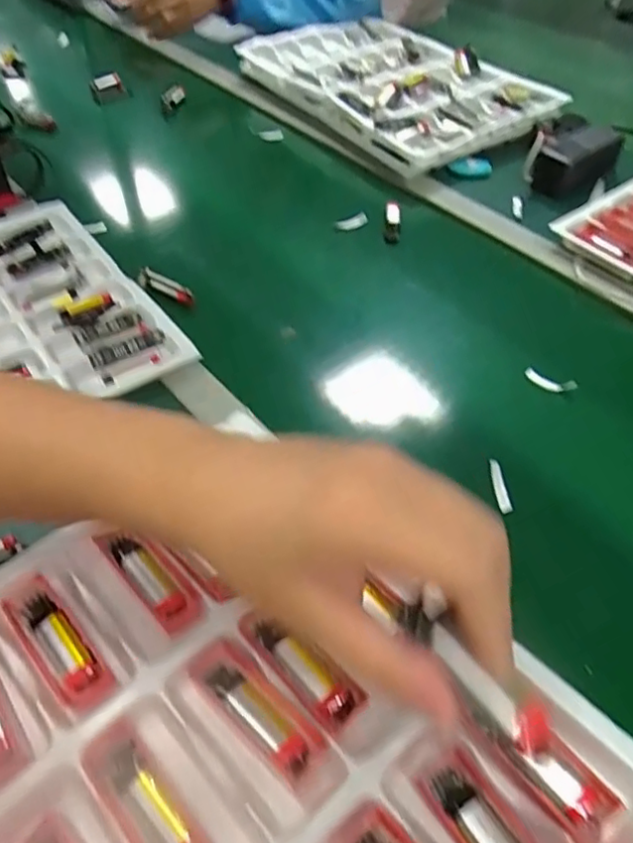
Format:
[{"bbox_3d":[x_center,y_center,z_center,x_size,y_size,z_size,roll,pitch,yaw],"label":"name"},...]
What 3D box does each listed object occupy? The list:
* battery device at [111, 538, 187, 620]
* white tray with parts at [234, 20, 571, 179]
[{"bbox_3d":[-0.102,0.095,0.373,0.018,0.013,0.061,-35,58,-27],"label":"battery device"},{"bbox_3d":[0.132,-0.553,1.001,0.335,0.039,0.475,-27,55,-22],"label":"white tray with parts"}]

